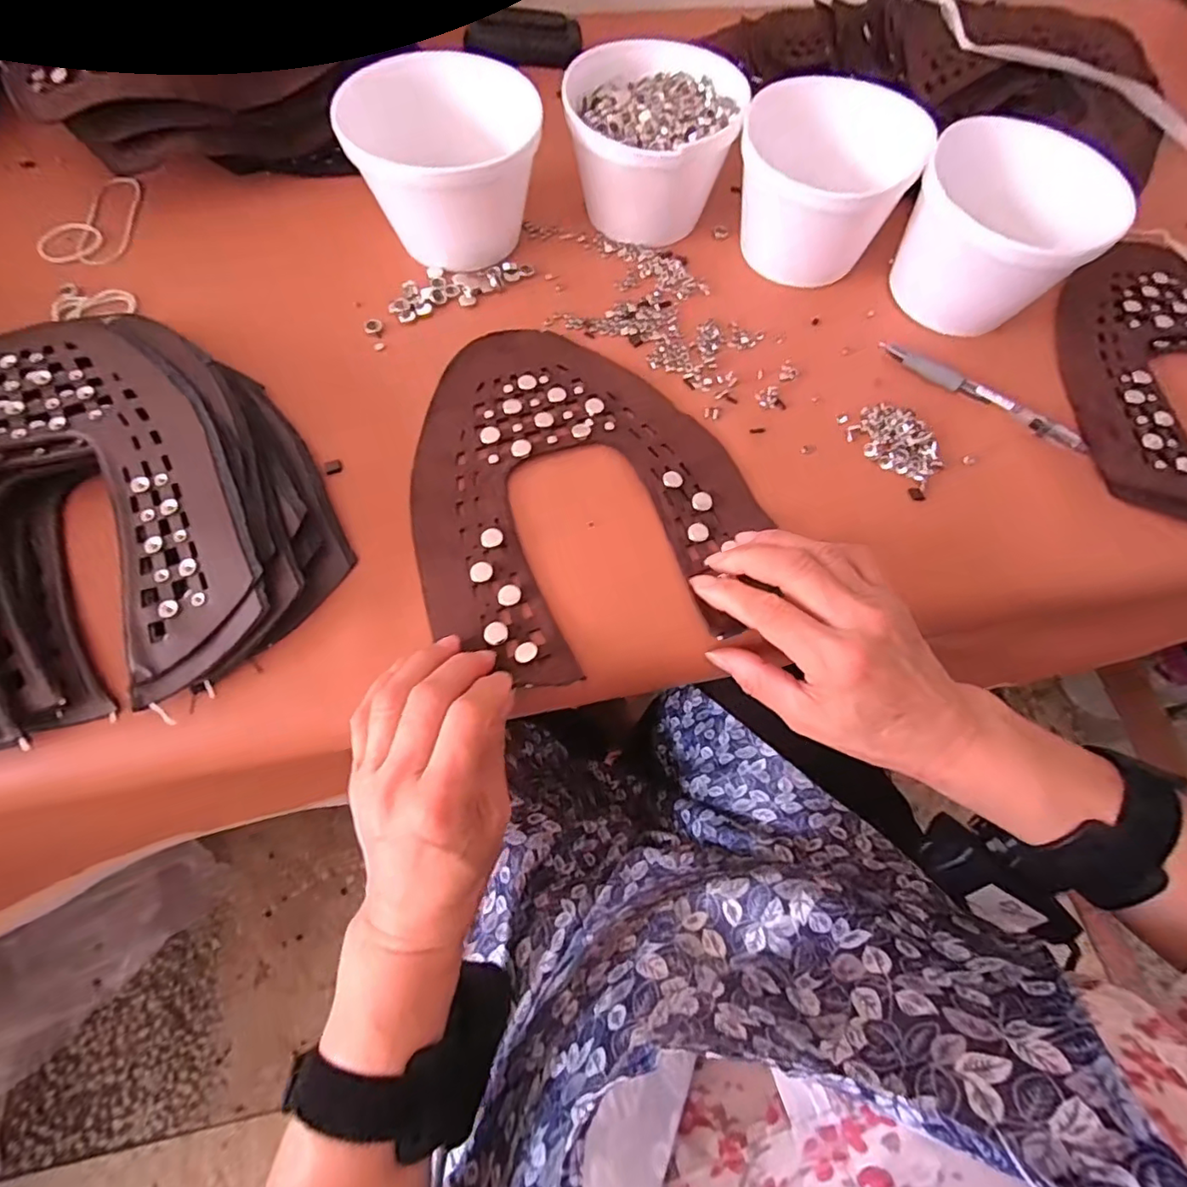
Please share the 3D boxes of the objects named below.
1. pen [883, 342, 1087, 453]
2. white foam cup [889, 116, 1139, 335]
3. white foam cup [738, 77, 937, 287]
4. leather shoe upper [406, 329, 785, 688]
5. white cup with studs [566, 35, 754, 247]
[{"bbox_3d":[0.257,-0.133,0.375,0.139,0.011,0.014,37,70,13],"label":"pen"},{"bbox_3d":[0.272,-0.242,0.386,0.115,0.085,0.115,1,66,-2],"label":"white foam cup"},{"bbox_3d":[0.157,-0.281,0.397,0.103,0.088,0.103,1,66,-2],"label":"white foam cup"},{"bbox_3d":[-0.013,-0.071,0.339,0.197,0.010,0.236,-16,68,-10],"label":"leather shoe upper"},{"bbox_3d":[0.041,-0.326,0.418,0.117,0.080,0.115,1,66,-2],"label":"white cup with studs"}]

